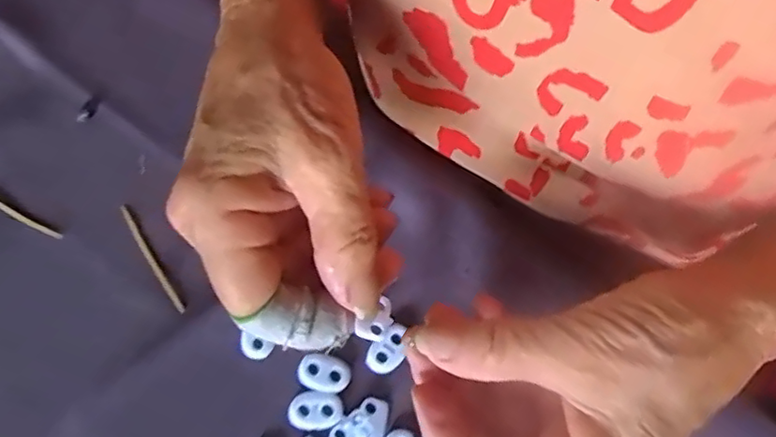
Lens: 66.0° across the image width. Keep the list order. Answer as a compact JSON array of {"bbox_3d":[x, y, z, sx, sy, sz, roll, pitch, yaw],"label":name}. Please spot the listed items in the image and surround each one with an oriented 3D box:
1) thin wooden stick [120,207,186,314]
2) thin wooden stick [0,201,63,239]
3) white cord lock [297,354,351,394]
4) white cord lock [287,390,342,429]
[{"bbox_3d":[-0.109,0.018,0.276,0.004,0.004,0.059,-32,78,-9],"label":"thin wooden stick"},{"bbox_3d":[-0.178,-0.005,0.277,0.060,0.005,0.004,28,76,6],"label":"thin wooden stick"},{"bbox_3d":[-0.028,0.068,0.262,0.022,0.004,0.016,11,75,2],"label":"white cord lock"},{"bbox_3d":[-0.032,0.083,0.259,0.022,0.004,0.016,8,75,1],"label":"white cord lock"}]

